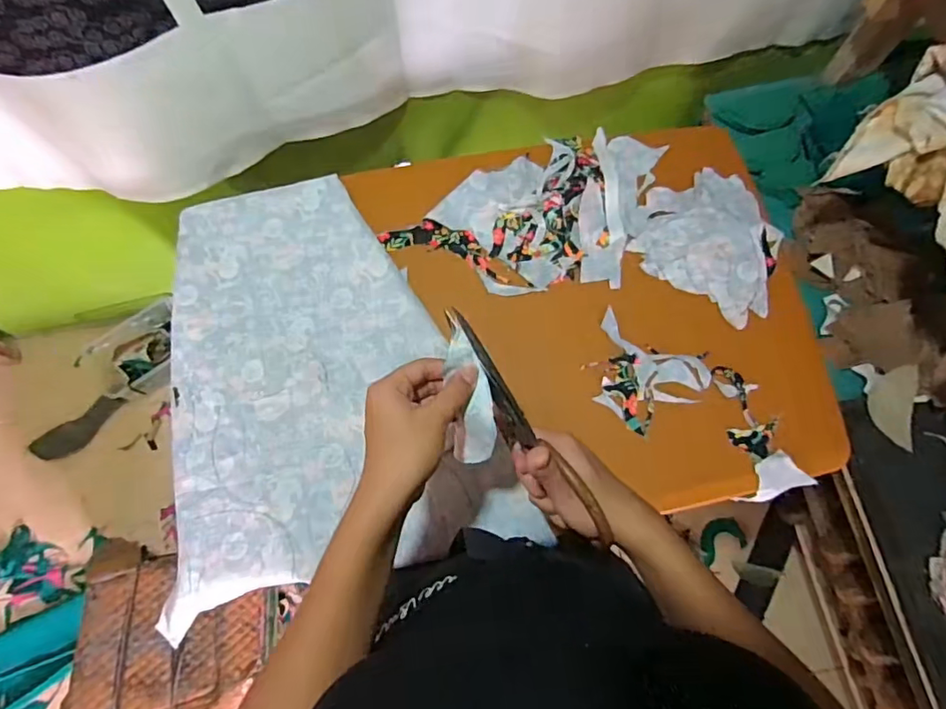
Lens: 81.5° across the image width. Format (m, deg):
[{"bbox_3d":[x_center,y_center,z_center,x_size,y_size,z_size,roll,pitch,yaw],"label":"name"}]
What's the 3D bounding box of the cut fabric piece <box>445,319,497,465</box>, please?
[{"bbox_3d":[-0.002,0.033,0.419,0.031,0.038,0.112,-9,105,-3],"label":"cut fabric piece"}]

